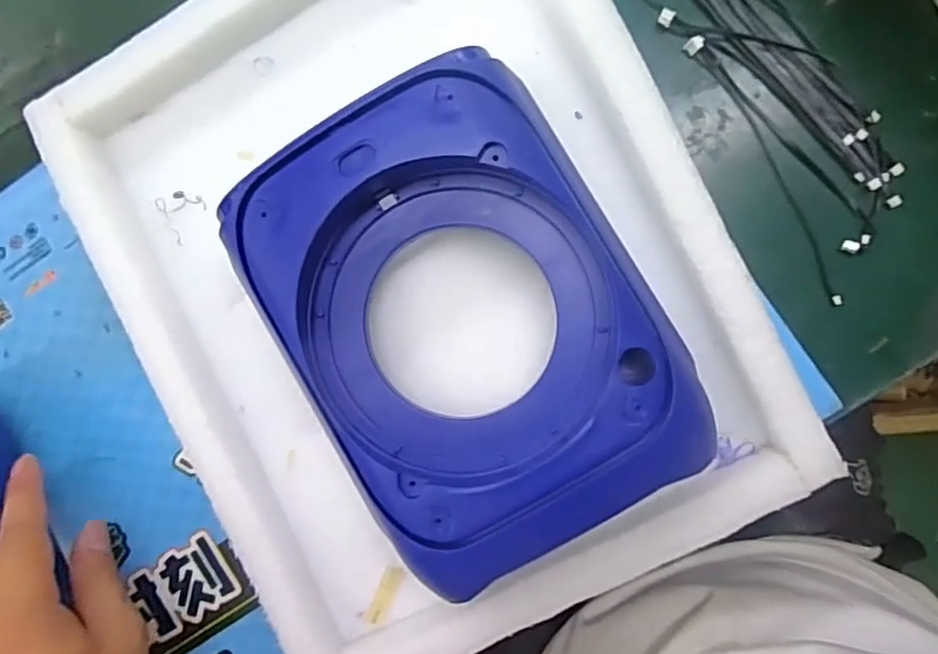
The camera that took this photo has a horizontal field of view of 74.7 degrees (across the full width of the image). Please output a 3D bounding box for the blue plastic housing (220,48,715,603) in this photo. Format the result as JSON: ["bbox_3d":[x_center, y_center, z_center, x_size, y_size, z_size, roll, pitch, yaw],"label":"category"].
[{"bbox_3d":[0.000,0.001,0.288,0.156,0.047,0.218,-29,85,5],"label":"blue plastic housing"}]

